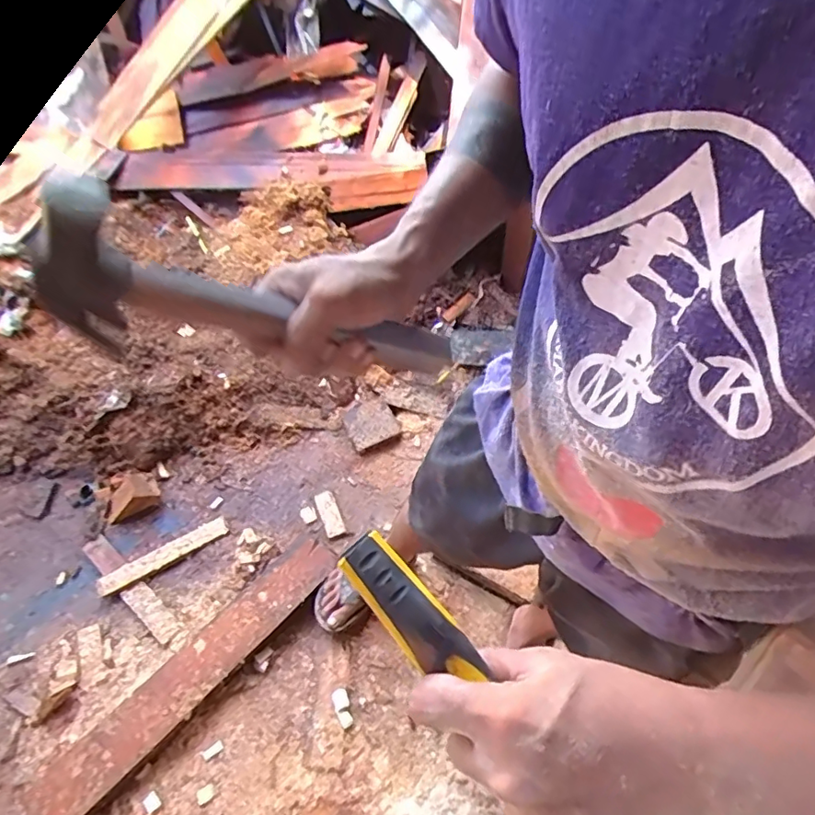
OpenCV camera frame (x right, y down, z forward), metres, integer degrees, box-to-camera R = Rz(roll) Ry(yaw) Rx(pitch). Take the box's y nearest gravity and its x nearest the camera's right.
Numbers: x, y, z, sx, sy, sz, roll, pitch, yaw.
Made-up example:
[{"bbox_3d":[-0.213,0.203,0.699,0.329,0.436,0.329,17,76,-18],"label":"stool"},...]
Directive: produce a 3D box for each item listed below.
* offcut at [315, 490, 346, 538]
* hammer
[{"bbox_3d":[-0.188,0.254,1.294,0.044,0.010,0.120,-20,57,-12],"label":"offcut"},{"bbox_3d":[-0.082,-0.062,0.359,0.259,0.089,0.044,10,54,-20],"label":"hammer"}]

